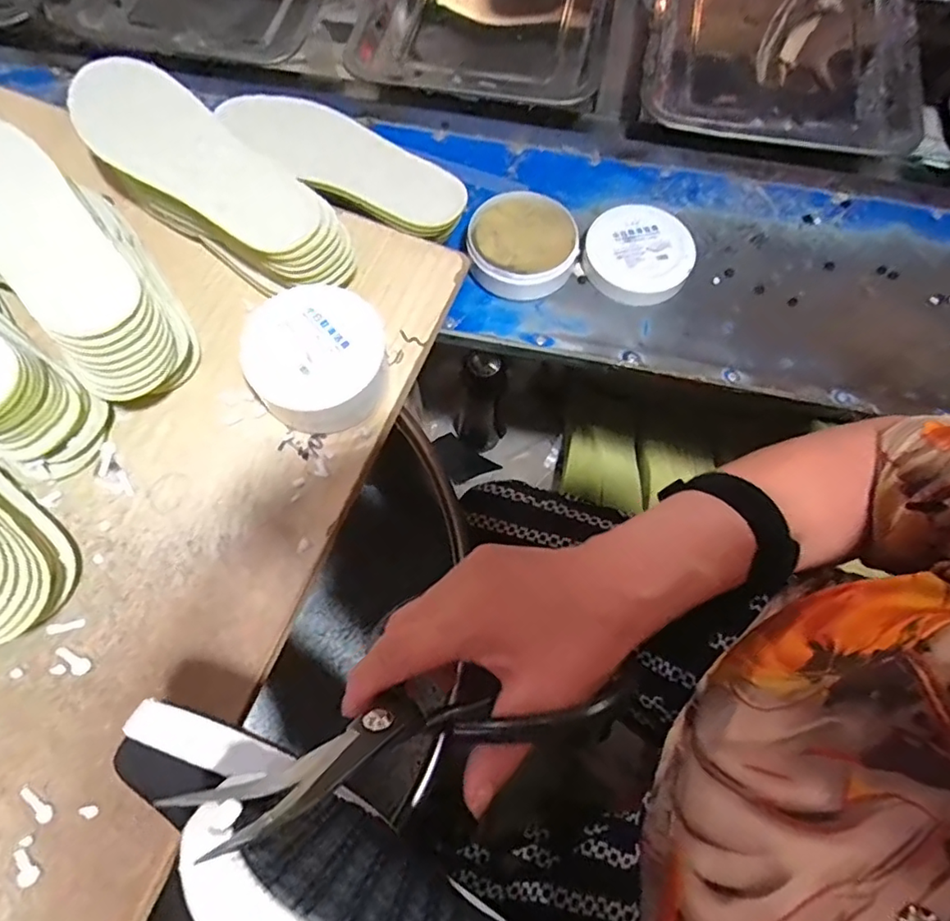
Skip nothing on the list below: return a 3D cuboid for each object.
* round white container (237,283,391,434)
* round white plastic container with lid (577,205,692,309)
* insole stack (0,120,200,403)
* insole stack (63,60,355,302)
[{"bbox_3d":[-0.118,-0.076,0.438,0.097,0.052,0.100,0,68,0],"label":"round white container"},{"bbox_3d":[0.158,-0.200,0.557,0.100,0.026,0.098,0,68,0],"label":"round white plastic container with lid"},{"bbox_3d":[-0.297,-0.154,0.425,0.099,0.087,0.239,-41,85,-18],"label":"insole stack"},{"bbox_3d":[-0.223,-0.224,0.487,0.277,0.088,0.096,40,74,13],"label":"insole stack"}]

